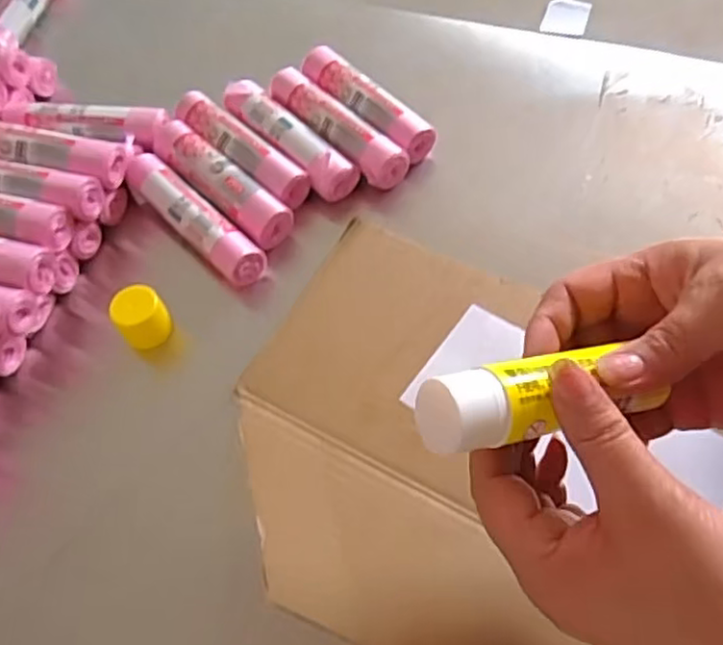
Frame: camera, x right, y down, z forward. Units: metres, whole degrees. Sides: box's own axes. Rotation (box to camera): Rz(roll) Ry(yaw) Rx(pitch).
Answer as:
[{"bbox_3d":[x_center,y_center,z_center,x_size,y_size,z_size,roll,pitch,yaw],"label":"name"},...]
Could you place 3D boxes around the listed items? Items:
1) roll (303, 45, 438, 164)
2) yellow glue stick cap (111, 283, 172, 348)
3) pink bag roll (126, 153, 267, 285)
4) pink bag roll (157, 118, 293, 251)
[{"bbox_3d":[0.000,-0.160,0.481,0.027,0.022,0.123,-37,64,-19],"label":"roll"},{"bbox_3d":[-0.134,-0.004,0.403,0.029,0.027,0.028,-3,59,4],"label":"yellow glue stick cap"},{"bbox_3d":[-0.111,-0.068,0.437,0.122,0.025,0.026,39,70,25],"label":"pink bag roll"},{"bbox_3d":[-0.100,-0.098,0.452,0.031,0.025,0.129,-41,64,-18],"label":"pink bag roll"}]

